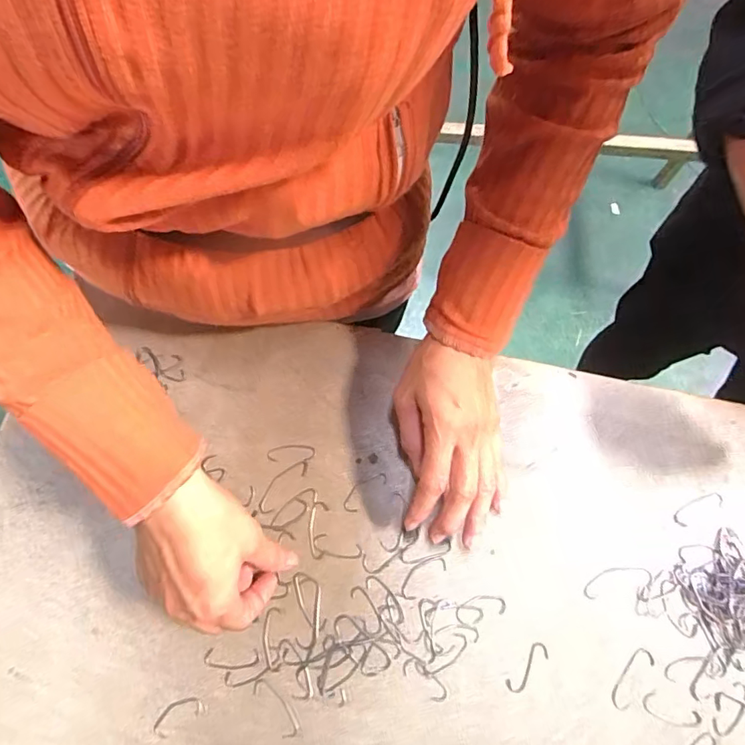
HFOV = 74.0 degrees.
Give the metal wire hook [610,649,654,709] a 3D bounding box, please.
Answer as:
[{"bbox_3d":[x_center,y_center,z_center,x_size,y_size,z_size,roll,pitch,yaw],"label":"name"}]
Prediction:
[{"bbox_3d":[0.176,0.207,0.334,0.042,0.004,0.013,-43,78,-13],"label":"metal wire hook"}]

